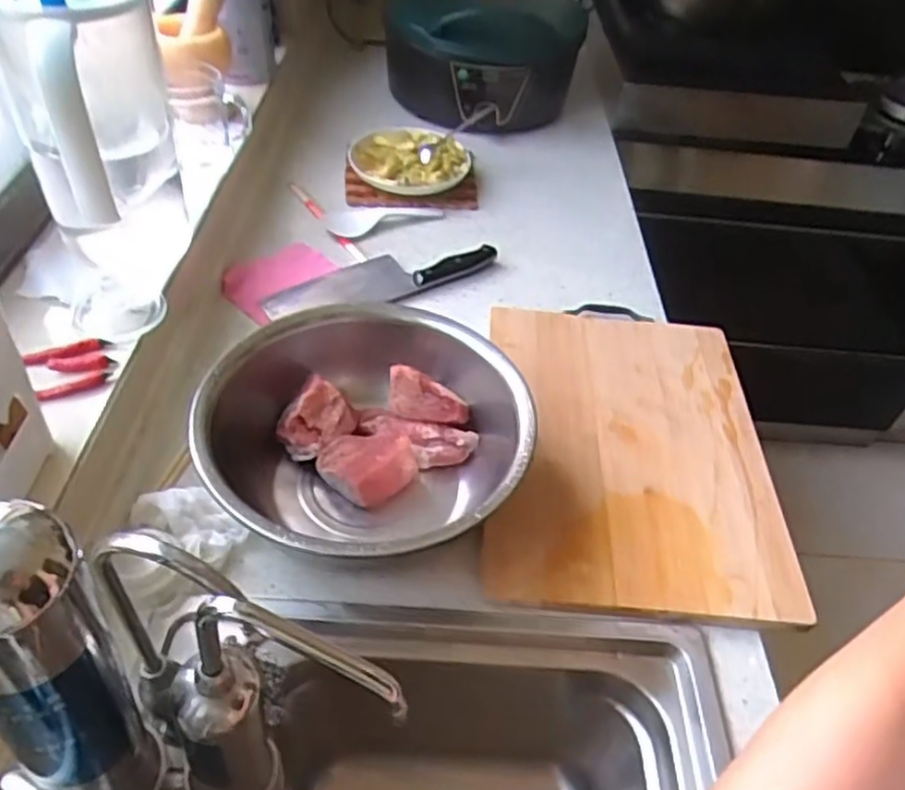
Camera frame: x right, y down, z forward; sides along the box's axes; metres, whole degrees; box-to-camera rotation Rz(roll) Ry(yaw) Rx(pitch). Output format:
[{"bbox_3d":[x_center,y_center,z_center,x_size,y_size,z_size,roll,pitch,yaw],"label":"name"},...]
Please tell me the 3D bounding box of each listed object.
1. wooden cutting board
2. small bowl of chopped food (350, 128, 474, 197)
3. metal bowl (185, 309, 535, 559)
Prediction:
[{"bbox_3d":[0.177,0.034,0.713,0.274,0.023,0.396,5,46,-1],"label":"wooden cutting board"},{"bbox_3d":[-0.061,-0.338,1.024,0.171,0.052,0.146,2,46,-4],"label":"small bowl of chopped food"},{"bbox_3d":[-0.069,0.043,0.620,0.265,0.106,0.259,4,45,-4],"label":"metal bowl"}]

